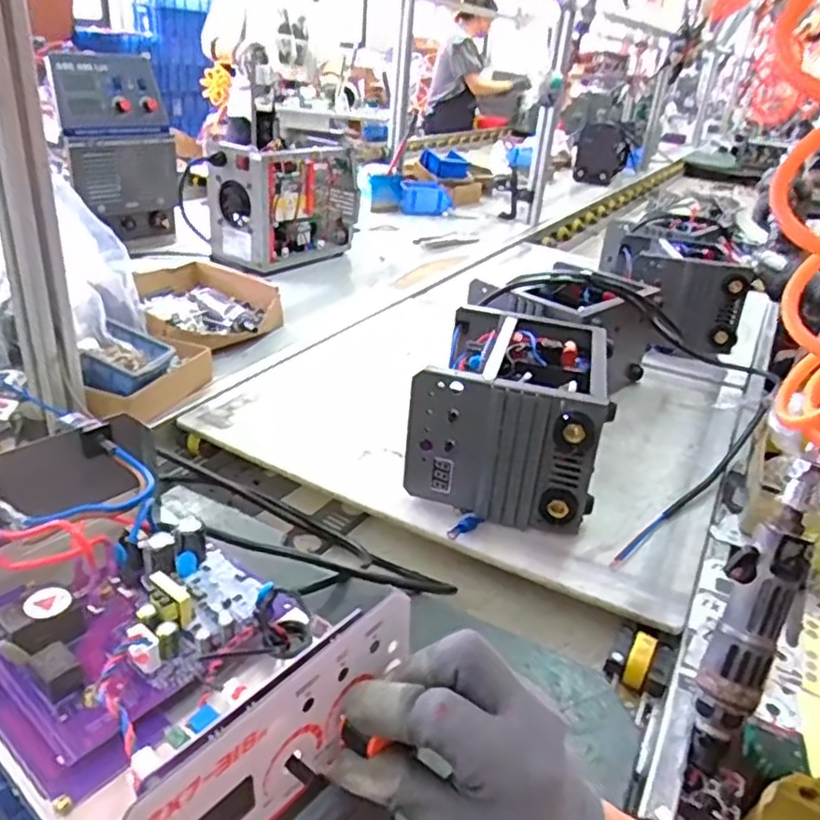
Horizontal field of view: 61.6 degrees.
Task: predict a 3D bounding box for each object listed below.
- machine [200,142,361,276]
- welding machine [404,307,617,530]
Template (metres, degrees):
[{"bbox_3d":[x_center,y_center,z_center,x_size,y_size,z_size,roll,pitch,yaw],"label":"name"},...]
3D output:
[{"bbox_3d":[-0.255,-0.427,1.403,0.148,0.219,0.321,22,33,28],"label":"machine"},{"bbox_3d":[0.118,-0.005,0.786,0.187,0.156,0.243,13,29,11],"label":"welding machine"}]

